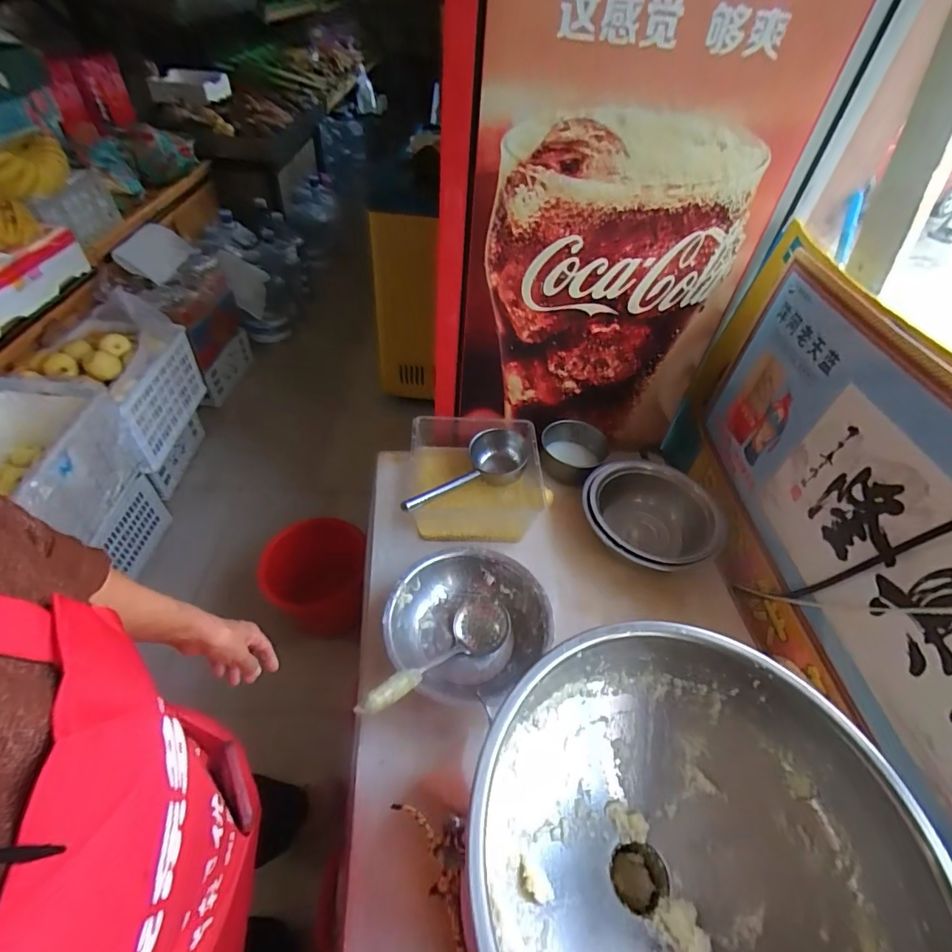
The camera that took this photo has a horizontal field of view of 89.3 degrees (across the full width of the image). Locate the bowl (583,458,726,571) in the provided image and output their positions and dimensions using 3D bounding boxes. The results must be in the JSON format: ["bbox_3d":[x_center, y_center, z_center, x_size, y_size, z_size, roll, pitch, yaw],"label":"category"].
[{"bbox_3d":[0.393,0.114,1.138,0.295,0.150,0.272,3,46,-3],"label":"bowl"}]

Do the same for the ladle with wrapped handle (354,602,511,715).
[{"bbox_3d":[-0.075,0.328,0.864,0.103,0.100,0.336,39,33,27],"label":"ladle with wrapped handle"}]

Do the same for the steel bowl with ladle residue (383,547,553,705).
[{"bbox_3d":[-0.019,0.291,0.938,0.308,0.101,0.283,-31,56,-30],"label":"steel bowl with ladle residue"}]

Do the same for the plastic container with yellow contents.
[{"bbox_3d":[0.001,0.007,1.178,0.325,0.144,0.298,3,46,-2],"label":"plastic container with yellow contents"}]

